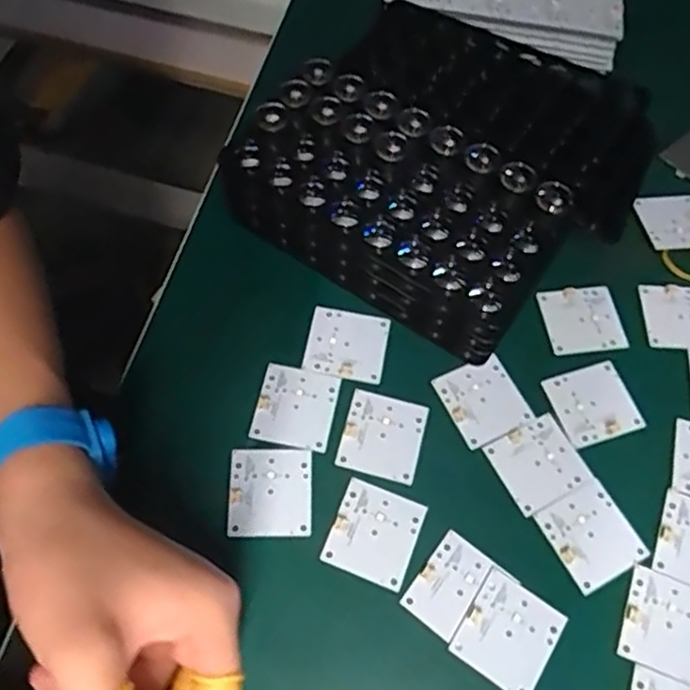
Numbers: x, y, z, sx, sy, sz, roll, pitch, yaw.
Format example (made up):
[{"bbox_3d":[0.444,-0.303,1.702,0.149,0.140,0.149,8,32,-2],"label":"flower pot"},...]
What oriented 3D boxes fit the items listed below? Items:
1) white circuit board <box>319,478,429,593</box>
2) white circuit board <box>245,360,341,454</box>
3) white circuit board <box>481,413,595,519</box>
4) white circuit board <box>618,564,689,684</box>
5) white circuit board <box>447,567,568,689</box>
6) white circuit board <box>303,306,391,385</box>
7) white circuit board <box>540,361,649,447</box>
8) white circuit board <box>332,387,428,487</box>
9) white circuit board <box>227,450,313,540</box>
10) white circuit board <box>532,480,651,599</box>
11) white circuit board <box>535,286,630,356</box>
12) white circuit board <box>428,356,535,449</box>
[{"bbox_3d":[0.015,0.100,0.358,0.044,0.004,0.047,21,64,8],"label":"white circuit board"},{"bbox_3d":[-0.029,0.036,0.388,0.044,0.005,0.047,12,63,3],"label":"white circuit board"},{"bbox_3d":[0.109,0.067,0.379,0.045,0.004,0.045,-25,67,-14],"label":"white circuit board"},{"bbox_3d":[0.166,0.143,0.344,0.043,0.004,0.047,20,64,7],"label":"white circuit board"},{"bbox_3d":[0.082,0.144,0.336,0.044,0.004,0.047,32,66,13],"label":"white circuit board"},{"bbox_3d":[0.001,0.000,0.410,0.048,0.004,0.045,11,63,3],"label":"white circuit board"},{"bbox_3d":[0.147,0.034,0.397,0.046,0.004,0.045,-16,65,-10],"label":"white circuit board"},{"bbox_3d":[0.021,0.052,0.383,0.044,0.007,0.046,15,63,5],"label":"white circuit board"},{"bbox_3d":[-0.041,0.080,0.366,0.044,0.005,0.046,1,63,-2],"label":"white circuit board"},{"bbox_3d":[0.132,0.102,0.361,0.043,0.005,0.047,-26,67,-15],"label":"white circuit board"},{"bbox_3d":[0.149,-0.016,0.423,0.047,0.005,0.043,-6,63,-6],"label":"white circuit board"},{"bbox_3d":[0.082,0.032,0.397,0.044,0.006,0.049,-24,66,-14],"label":"white circuit board"}]

